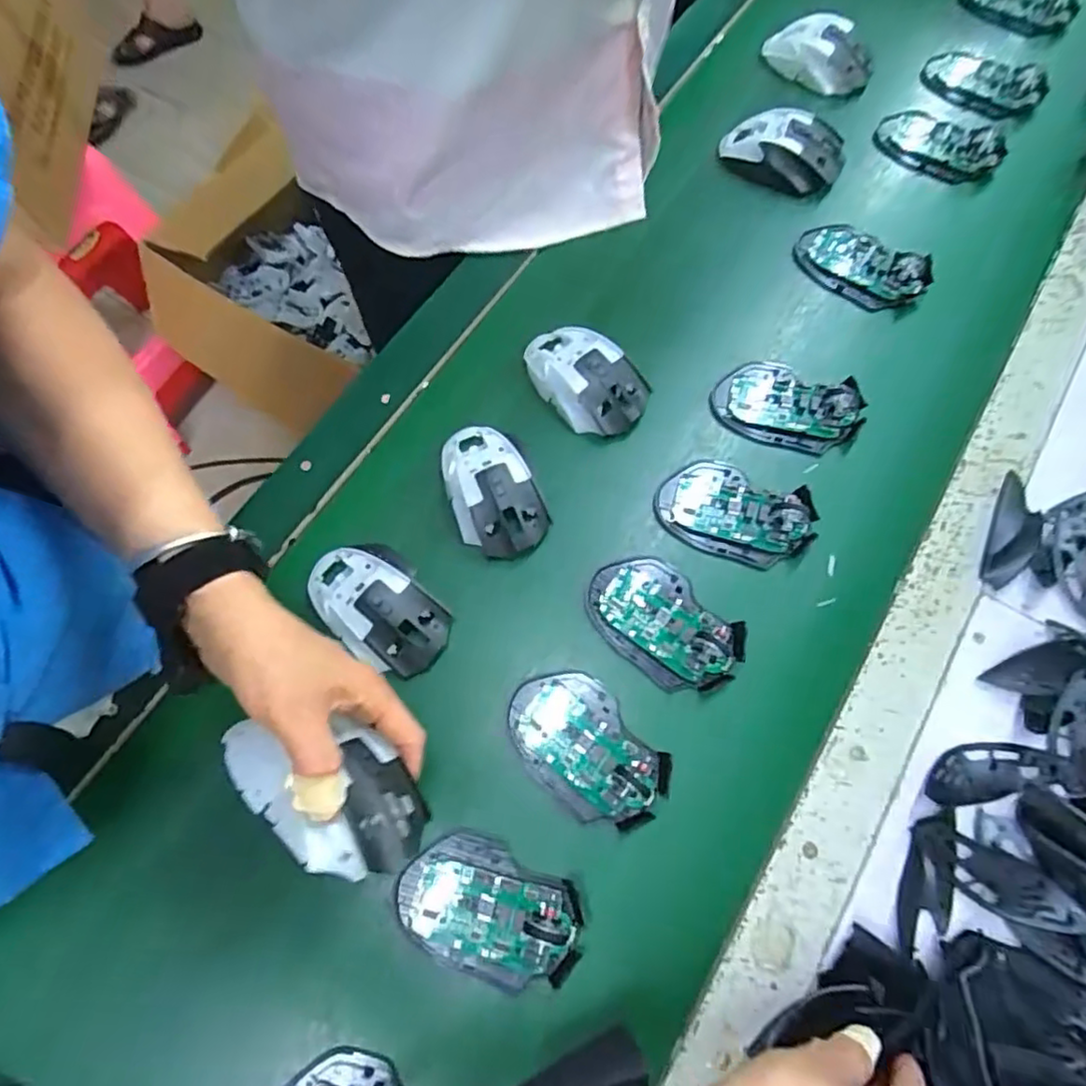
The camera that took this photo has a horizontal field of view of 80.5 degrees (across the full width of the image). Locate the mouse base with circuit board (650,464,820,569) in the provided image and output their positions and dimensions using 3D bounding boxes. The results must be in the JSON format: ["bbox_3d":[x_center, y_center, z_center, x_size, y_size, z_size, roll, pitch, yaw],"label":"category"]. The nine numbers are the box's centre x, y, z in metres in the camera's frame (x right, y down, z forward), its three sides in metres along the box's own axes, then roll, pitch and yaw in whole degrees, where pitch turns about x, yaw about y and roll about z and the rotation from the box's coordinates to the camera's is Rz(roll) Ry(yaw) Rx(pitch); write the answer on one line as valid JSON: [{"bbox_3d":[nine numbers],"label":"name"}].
[{"bbox_3d":[0.146,-0.026,0.487,0.112,0.021,0.071,26,71,11],"label":"mouse base with circuit board"}]

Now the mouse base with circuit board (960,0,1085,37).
[{"bbox_3d":[0.524,-0.595,0.708,0.115,0.029,0.067,35,74,10],"label":"mouse base with circuit board"}]

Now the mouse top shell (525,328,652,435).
[{"bbox_3d":[0.032,-0.136,0.525,0.111,0.033,0.060,39,74,15],"label":"mouse top shell"}]

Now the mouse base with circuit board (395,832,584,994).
[{"bbox_3d":[-0.033,0.225,0.390,0.112,0.028,0.071,19,70,9],"label":"mouse base with circuit board"}]

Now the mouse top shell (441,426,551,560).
[{"bbox_3d":[-0.042,-0.042,0.492,0.065,0.038,0.117,-23,69,-8],"label":"mouse top shell"}]

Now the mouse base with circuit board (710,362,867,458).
[{"bbox_3d":[0.199,-0.116,0.519,0.113,0.023,0.074,22,70,10],"label":"mouse base with circuit board"}]

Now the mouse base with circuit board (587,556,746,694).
[{"bbox_3d":[0.086,0.055,0.457,0.073,0.021,0.112,-43,73,-14],"label":"mouse base with circuit board"}]

